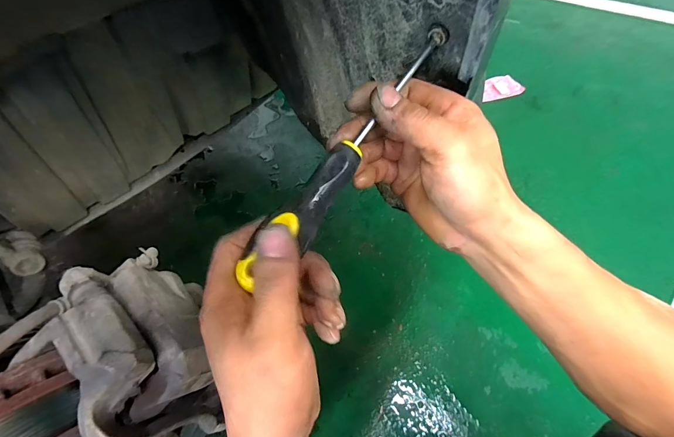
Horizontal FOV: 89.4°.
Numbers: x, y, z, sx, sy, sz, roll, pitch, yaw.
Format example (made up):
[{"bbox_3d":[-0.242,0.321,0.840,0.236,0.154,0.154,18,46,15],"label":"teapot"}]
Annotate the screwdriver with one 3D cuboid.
[{"bbox_3d":[0.013,-0.044,0.219,0.025,0.024,0.212,29,73,25],"label":"screwdriver"}]

